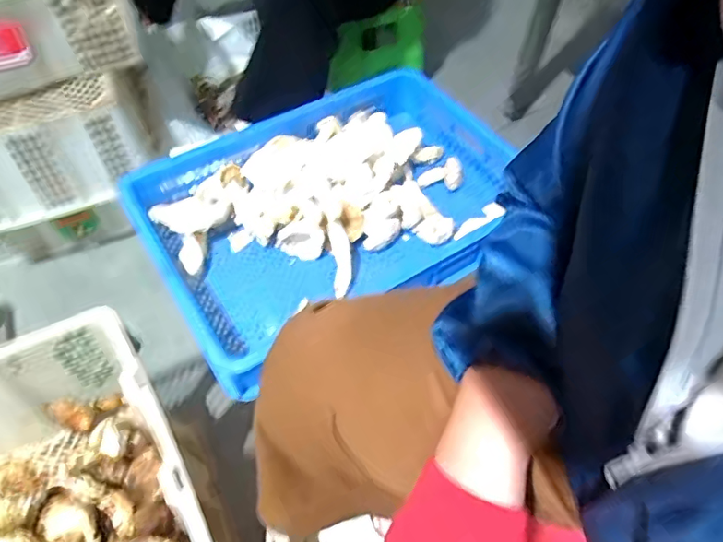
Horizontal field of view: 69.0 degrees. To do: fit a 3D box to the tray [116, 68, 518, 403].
[{"bbox_3d":[-0.046,-0.127,0.884,0.622,0.107,0.373,-35,63,-23],"label":"tray"}]

